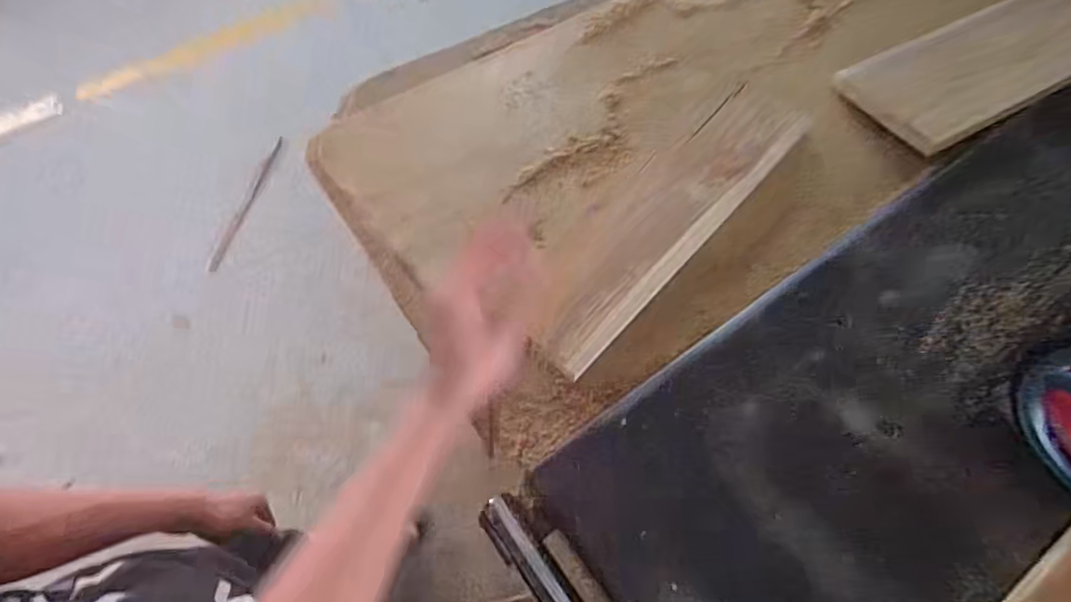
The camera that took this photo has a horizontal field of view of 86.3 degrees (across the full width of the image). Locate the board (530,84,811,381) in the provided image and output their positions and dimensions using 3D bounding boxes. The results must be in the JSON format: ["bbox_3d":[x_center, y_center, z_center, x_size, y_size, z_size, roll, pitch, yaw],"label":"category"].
[{"bbox_3d":[0.167,-0.119,0.728,0.132,0.015,0.497,39,69,20],"label":"board"}]

